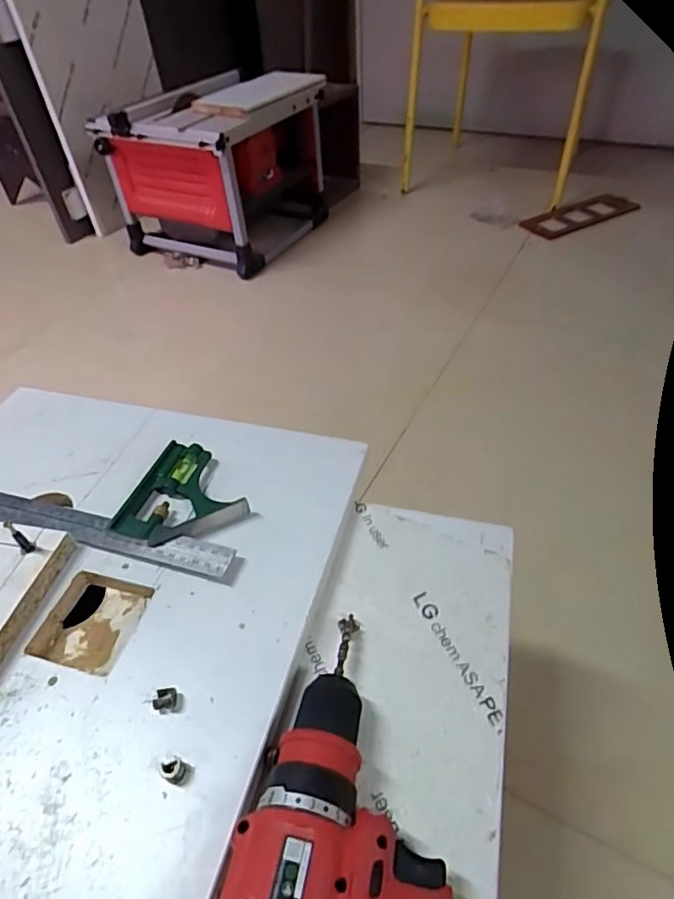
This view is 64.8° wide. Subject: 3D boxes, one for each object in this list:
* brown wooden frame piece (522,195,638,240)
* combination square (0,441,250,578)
[{"bbox_3d":[0.661,-0.638,1.436,0.387,0.017,0.124,-26,46,-19],"label":"brown wooden frame piece"},{"bbox_3d":[-0.208,0.032,0.456,0.295,0.015,0.111,9,47,13],"label":"combination square"}]

